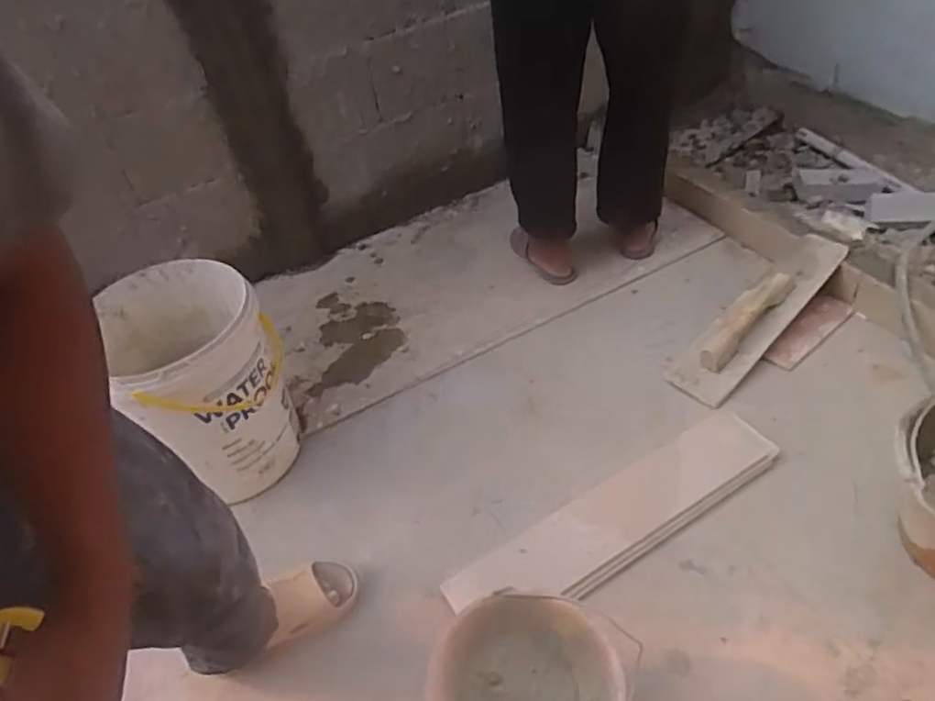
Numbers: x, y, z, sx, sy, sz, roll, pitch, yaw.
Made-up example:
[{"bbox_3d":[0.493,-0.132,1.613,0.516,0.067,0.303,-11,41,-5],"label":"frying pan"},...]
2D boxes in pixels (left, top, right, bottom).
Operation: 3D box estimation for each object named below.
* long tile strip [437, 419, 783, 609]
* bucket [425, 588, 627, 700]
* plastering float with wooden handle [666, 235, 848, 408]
[{"bbox_3d":[0.268,0.284,1.149,0.632,0.016,0.155,-27,46,-19],"label":"long tile strip"},{"bbox_3d":[0.067,0.462,0.880,0.255,0.160,0.235,-4,43,4],"label":"bucket"},{"bbox_3d":[0.625,-0.087,1.421,0.501,0.070,0.129,-44,52,-13],"label":"plastering float with wooden handle"}]

